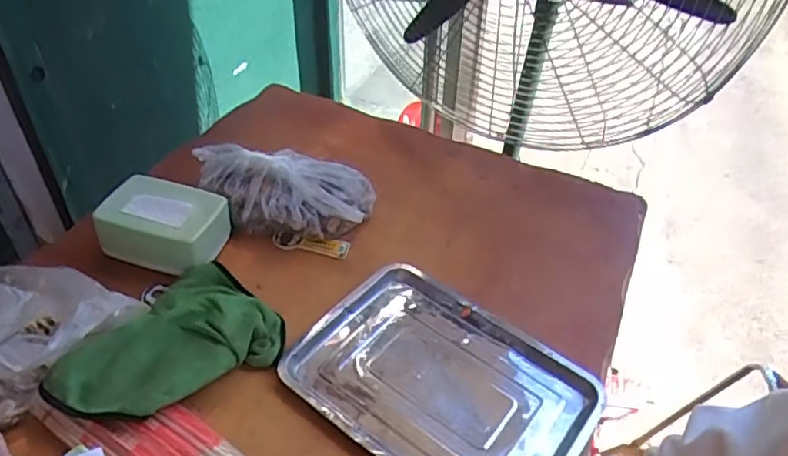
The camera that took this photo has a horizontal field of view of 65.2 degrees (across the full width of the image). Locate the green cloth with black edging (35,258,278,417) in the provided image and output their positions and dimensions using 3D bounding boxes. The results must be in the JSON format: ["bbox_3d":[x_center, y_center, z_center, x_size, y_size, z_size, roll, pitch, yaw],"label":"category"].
[{"bbox_3d":[-0.250,0.141,0.729,0.179,0.051,0.251,24,49,16],"label":"green cloth with black edging"}]

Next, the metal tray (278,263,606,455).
[{"bbox_3d":[0.061,0.186,0.762,0.343,0.033,0.255,31,51,22],"label":"metal tray"}]

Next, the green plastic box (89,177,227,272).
[{"bbox_3d":[-0.318,-0.008,0.862,0.157,0.062,0.116,11,44,7],"label":"green plastic box"}]

